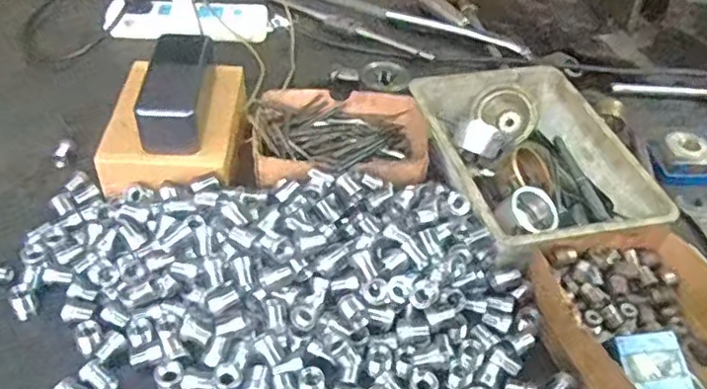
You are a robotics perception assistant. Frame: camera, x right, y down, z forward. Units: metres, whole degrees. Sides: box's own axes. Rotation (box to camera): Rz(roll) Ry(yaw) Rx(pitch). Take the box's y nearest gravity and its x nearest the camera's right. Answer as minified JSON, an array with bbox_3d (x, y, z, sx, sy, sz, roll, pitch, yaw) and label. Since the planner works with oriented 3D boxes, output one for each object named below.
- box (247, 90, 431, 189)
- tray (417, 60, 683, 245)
[{"bbox_3d":[-0.010,-0.054,0.664,0.183,0.049,0.143,0,43,-5],"label":"box"},{"bbox_3d":[0.168,-0.030,0.645,0.172,0.070,0.244,-9,44,-14],"label":"tray"}]

